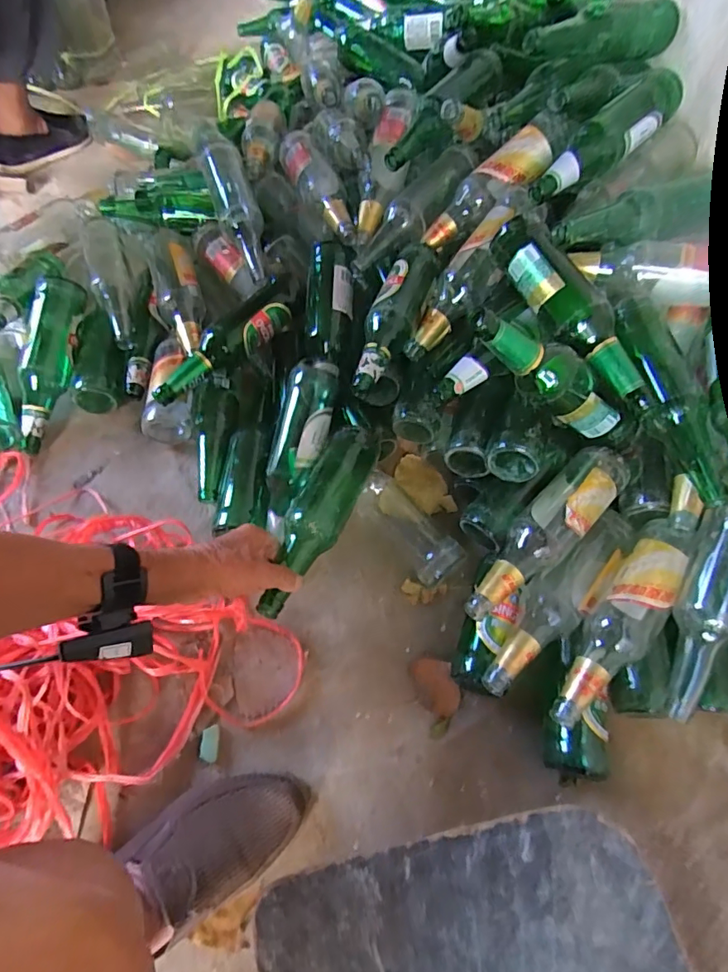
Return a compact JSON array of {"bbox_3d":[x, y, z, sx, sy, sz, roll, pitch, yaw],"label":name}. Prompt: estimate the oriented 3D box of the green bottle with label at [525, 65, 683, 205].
[{"bbox_3d":[0.322,-0.459,0.669,0.272,0.055,0.063,-41,64,-9],"label":"green bottle with label"}]

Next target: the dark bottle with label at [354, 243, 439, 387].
[{"bbox_3d":[0.040,-0.236,0.679,0.064,0.056,0.249,20,63,9],"label":"dark bottle with label"}]

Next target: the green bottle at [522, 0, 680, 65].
[{"bbox_3d":[0.339,-0.656,0.728,0.270,0.060,0.063,-17,63,-10],"label":"green bottle"}]

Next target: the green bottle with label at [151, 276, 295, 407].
[{"bbox_3d":[-0.189,-0.204,0.724,0.254,0.070,0.060,-40,70,-20],"label":"green bottle with label"}]

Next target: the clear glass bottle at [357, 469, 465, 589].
[{"bbox_3d":[0.060,0.055,0.690,0.069,0.054,0.176,-36,67,-20],"label":"clear glass bottle"}]

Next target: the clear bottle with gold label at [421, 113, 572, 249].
[{"bbox_3d":[0.192,-0.431,0.721,0.245,0.058,0.073,-36,57,15],"label":"clear bottle with gold label"}]

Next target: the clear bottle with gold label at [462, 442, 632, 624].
[{"bbox_3d":[0.213,0.050,0.580,0.266,0.055,0.070,-41,70,-21],"label":"clear bottle with gold label"}]

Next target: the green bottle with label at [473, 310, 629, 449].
[{"bbox_3d":[0.214,-0.116,0.563,0.269,0.065,0.055,27,48,-31],"label":"green bottle with label"}]

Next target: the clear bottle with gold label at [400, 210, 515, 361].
[{"bbox_3d":[0.135,-0.275,0.701,0.071,0.063,0.232,34,93,21],"label":"clear bottle with gold label"}]

